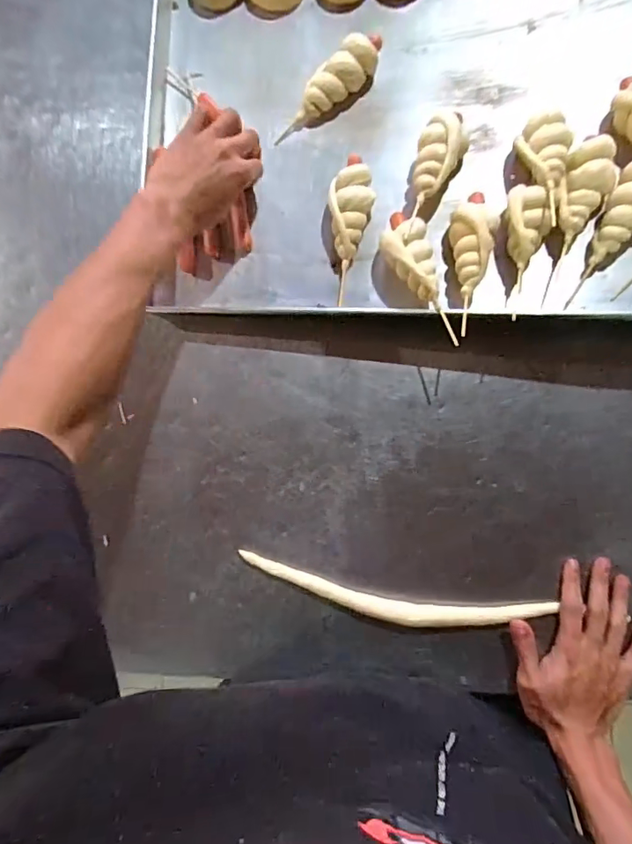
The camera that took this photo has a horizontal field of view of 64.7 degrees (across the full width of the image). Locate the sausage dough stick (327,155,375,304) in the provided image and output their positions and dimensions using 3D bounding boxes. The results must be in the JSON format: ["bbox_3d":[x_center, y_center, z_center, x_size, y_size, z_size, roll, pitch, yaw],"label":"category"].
[{"bbox_3d":[0.036,-0.198,0.507,0.043,0.036,0.142,1,87,4],"label":"sausage dough stick"}]

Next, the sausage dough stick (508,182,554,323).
[{"bbox_3d":[0.198,-0.163,0.475,0.035,0.028,0.121,3,100,4],"label":"sausage dough stick"}]

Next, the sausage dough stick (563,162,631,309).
[{"bbox_3d":[0.280,-0.176,0.464,0.044,0.033,0.136,31,103,5],"label":"sausage dough stick"}]

